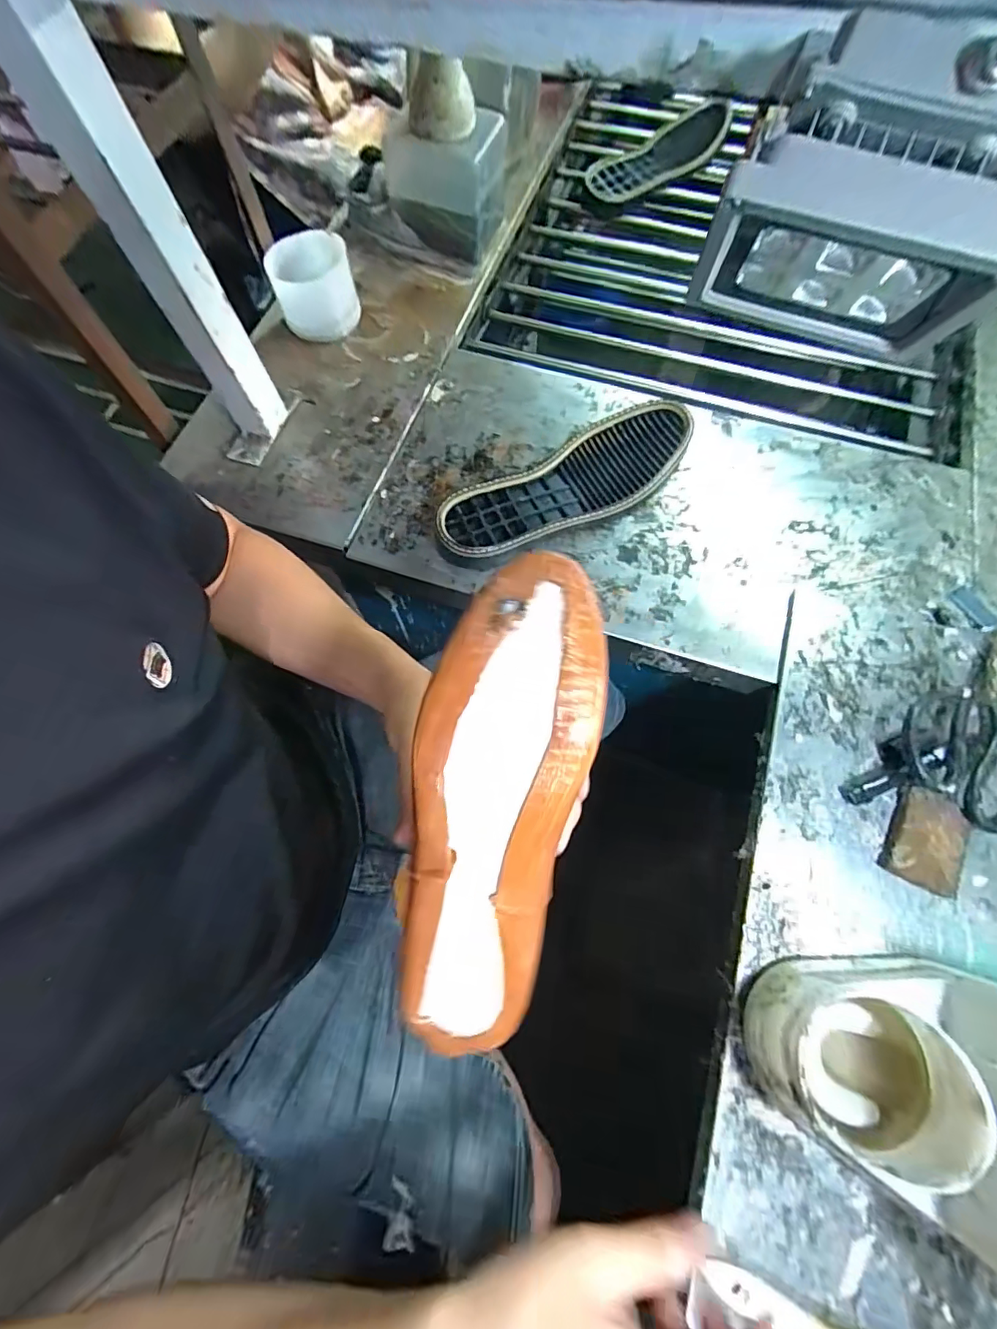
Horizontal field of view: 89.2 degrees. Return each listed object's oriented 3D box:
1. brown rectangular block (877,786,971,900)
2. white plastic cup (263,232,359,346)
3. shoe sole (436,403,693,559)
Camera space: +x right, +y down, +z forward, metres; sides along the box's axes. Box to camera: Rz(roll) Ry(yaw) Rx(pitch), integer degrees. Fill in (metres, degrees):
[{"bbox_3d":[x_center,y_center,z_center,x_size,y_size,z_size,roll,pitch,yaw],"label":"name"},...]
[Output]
[{"bbox_3d":[0.330,0.135,0.389,0.051,0.016,0.070,29,73,10],"label":"brown rectangular block"},{"bbox_3d":[-0.208,-0.427,0.578,0.089,0.064,0.094,0,70,1],"label":"white plastic cup"},{"bbox_3d":[0.072,-0.174,0.502,0.272,0.031,0.095,-32,73,-11],"label":"shoe sole"}]

